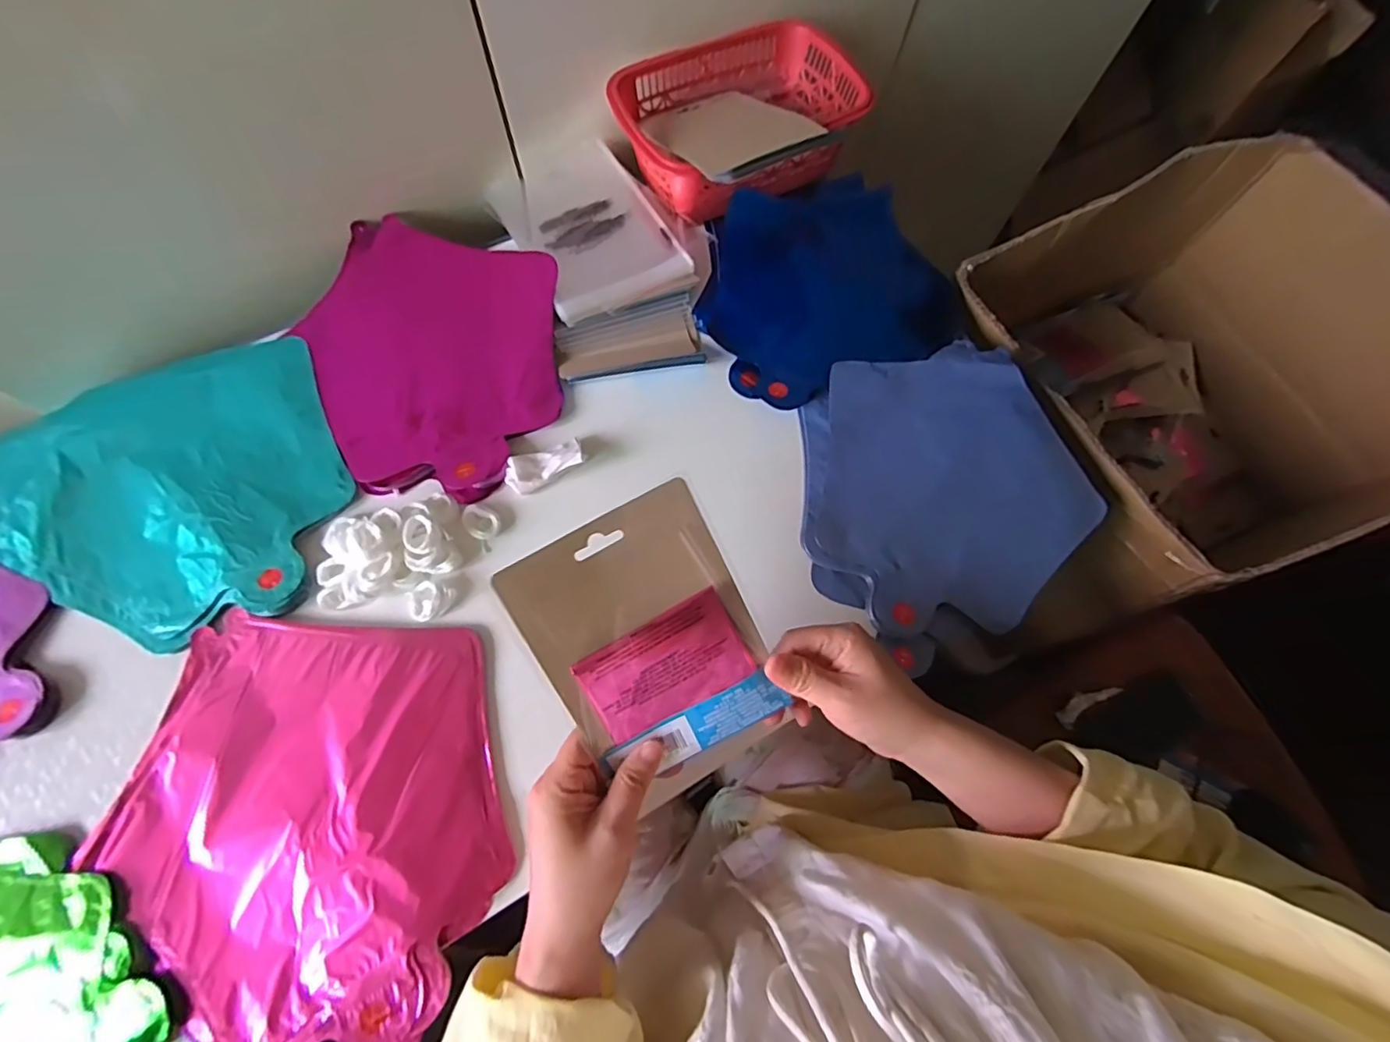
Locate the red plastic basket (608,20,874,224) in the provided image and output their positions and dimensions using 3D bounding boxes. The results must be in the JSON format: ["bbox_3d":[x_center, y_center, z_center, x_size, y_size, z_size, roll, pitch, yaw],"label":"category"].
[{"bbox_3d":[0.032,-0.368,0.534,0.209,0.060,0.148,-27,72,-12],"label":"red plastic basket"}]

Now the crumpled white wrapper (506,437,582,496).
[{"bbox_3d":[-0.114,-0.041,0.445,0.059,0.018,0.028,-19,71,-10],"label":"crumpled white wrapper"}]

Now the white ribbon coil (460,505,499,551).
[{"bbox_3d":[-0.156,0.002,0.433,0.032,0.009,0.023,42,73,13],"label":"white ribbon coil"}]

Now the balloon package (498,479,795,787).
[{"bbox_3d":[-0.023,0.067,0.325,0.112,0.009,0.148,-28,102,-10],"label":"balloon package"}]

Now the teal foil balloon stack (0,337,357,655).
[{"bbox_3d":[-0.392,-0.018,0.430,0.248,0.010,0.226,-21,71,-10],"label":"teal foil balloon stack"}]

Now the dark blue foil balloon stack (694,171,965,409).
[{"bbox_3d":[0.116,-0.221,0.536,0.252,0.039,0.223,-22,71,-19],"label":"dark blue foil balloon stack"}]

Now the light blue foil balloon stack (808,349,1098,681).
[{"bbox_3d":[0.192,-0.035,0.462,0.256,0.021,0.218,-42,76,-16],"label":"light blue foil balloon stack"}]

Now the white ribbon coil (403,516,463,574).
[{"bbox_3d":[-0.190,0.019,0.415,0.031,0.022,0.040,-38,75,-16],"label":"white ribbon coil"}]

